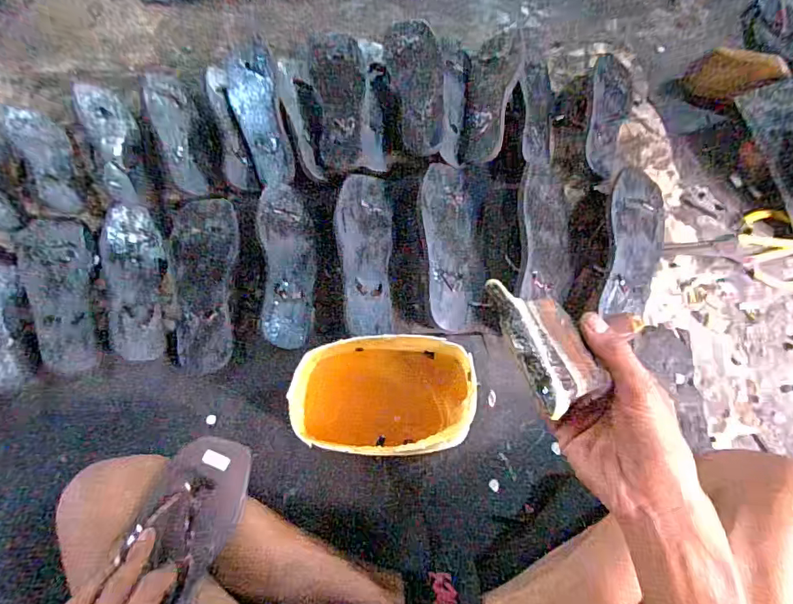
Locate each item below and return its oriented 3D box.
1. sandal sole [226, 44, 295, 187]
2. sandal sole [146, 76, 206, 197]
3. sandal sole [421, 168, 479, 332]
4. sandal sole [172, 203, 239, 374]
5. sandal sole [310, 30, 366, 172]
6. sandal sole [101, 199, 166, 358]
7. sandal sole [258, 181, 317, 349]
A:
[{"bbox_3d":[-0.204,-0.278,0.707,0.074,0.034,0.228,-16,81,-6],"label":"sandal sole"},{"bbox_3d":[-0.344,-0.273,0.733,0.057,0.018,0.255,-23,70,-6],"label":"sandal sole"},{"bbox_3d":[0.072,-0.080,0.642,0.078,0.022,0.242,4,71,-12],"label":"sandal sole"},{"bbox_3d":[-0.261,-0.030,0.647,0.087,0.023,0.252,-9,69,-1],"label":"sandal sole"},{"bbox_3d":[-0.086,-0.304,0.709,0.077,0.014,0.220,-4,81,-1],"label":"sandal sole"},{"bbox_3d":[-0.358,-0.037,0.638,0.071,0.015,0.239,-16,70,-4],"label":"sandal sole"},{"bbox_3d":[-0.146,-0.056,0.637,0.074,0.014,0.235,2,71,-28],"label":"sandal sole"}]

